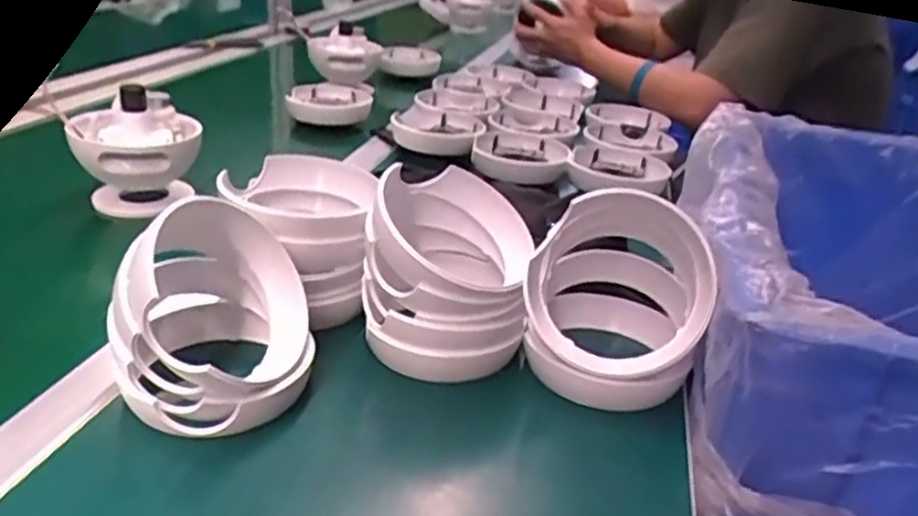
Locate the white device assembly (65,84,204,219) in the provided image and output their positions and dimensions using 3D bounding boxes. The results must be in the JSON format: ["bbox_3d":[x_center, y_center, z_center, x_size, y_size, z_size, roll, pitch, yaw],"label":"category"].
[{"bbox_3d":[-0.308,-0.098,0.698,0.109,0.123,0.085,-4,27,-18],"label":"white device assembly"}]

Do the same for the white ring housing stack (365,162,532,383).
[{"bbox_3d":[-0.008,0.011,0.502,0.109,0.105,0.119,6,26,1],"label":"white ring housing stack"}]

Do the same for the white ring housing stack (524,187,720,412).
[{"bbox_3d":[0.106,0.015,0.489,0.107,0.127,0.119,10,26,11],"label":"white ring housing stack"}]

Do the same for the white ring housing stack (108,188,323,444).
[{"bbox_3d":[-0.145,0.028,0.432,0.107,0.119,0.121,3,26,-7],"label":"white ring housing stack"}]

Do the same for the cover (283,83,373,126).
[{"bbox_3d":[-0.179,-0.218,1.014,0.115,0.039,0.108,2,26,-7],"label":"cover"}]

